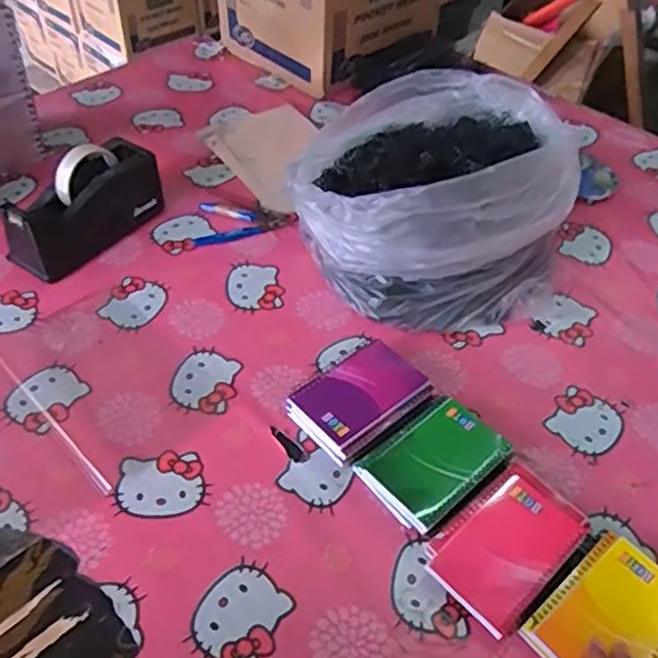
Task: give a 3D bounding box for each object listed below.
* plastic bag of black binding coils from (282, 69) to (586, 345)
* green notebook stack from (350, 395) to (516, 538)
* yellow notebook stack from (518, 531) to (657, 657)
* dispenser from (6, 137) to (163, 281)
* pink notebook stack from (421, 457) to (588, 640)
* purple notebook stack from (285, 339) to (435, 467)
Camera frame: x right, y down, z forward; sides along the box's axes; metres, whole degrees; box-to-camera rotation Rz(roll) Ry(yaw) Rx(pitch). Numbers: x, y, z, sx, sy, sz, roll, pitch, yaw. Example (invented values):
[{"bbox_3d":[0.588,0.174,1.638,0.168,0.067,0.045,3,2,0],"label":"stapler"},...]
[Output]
[{"bbox_3d":[0.135,-0.176,0.838,0.312,0.176,0.337,18,47,13],"label":"plastic bag of black binding coils"},{"bbox_3d":[0.109,0.133,0.663,0.138,0.022,0.096,-30,54,-28],"label":"green notebook stack"},{"bbox_3d":[0.238,0.242,0.561,0.132,0.020,0.090,-30,55,-29],"label":"yellow notebook stack"},{"bbox_3d":[-0.305,-0.156,0.841,0.061,0.112,0.207,31,51,24],"label":"dispenser"},{"bbox_3d":[0.166,0.191,0.608,0.149,0.026,0.093,-32,56,-30],"label":"pink notebook stack"},{"bbox_3d":[0.030,0.074,0.695,0.097,0.034,0.133,35,53,27],"label":"purple notebook stack"}]

